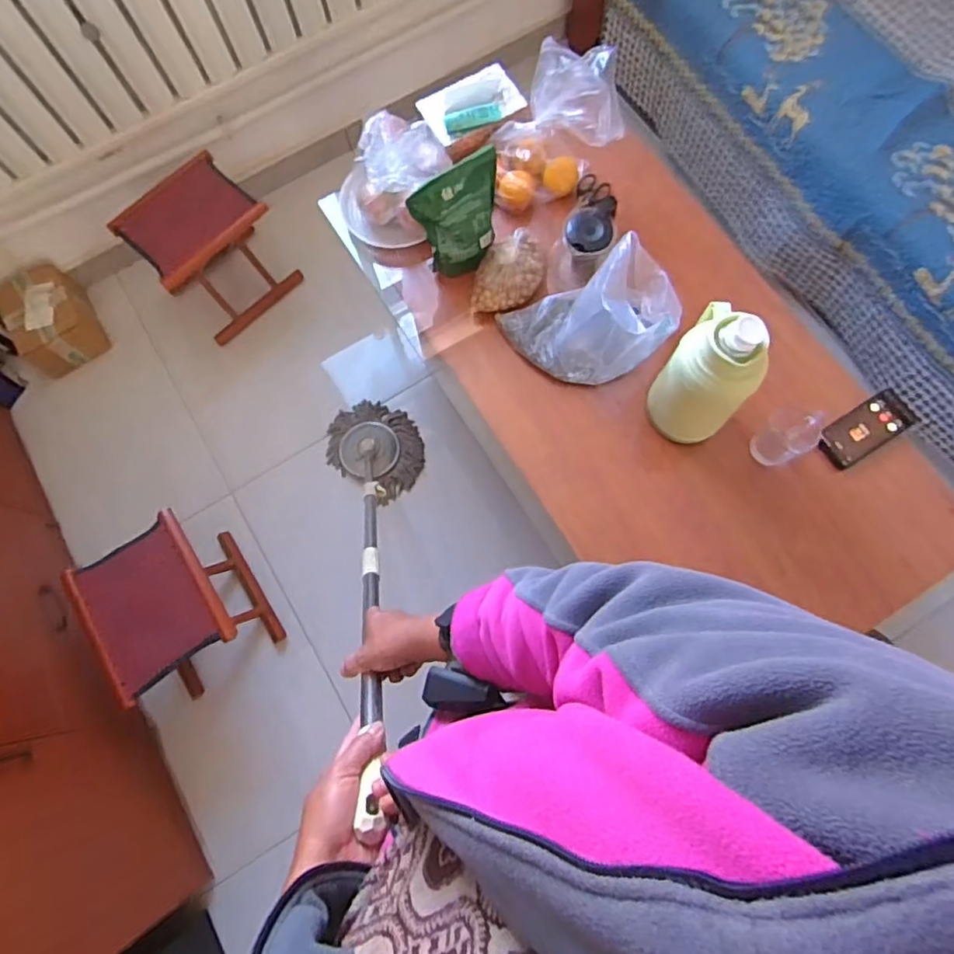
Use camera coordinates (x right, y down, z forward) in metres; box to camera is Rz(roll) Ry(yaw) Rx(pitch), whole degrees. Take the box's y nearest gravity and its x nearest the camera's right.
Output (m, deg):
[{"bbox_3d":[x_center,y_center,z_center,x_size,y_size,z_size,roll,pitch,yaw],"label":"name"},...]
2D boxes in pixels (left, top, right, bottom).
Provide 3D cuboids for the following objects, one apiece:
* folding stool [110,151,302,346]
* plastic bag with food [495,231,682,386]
[{"bbox_3d":[-0.666,-0.566,1.528,0.268,0.311,0.303,41,82,9],"label":"folding stool"},{"bbox_3d":[0.196,-0.272,1.031,0.280,0.169,0.190,-15,78,-2],"label":"plastic bag with food"}]

